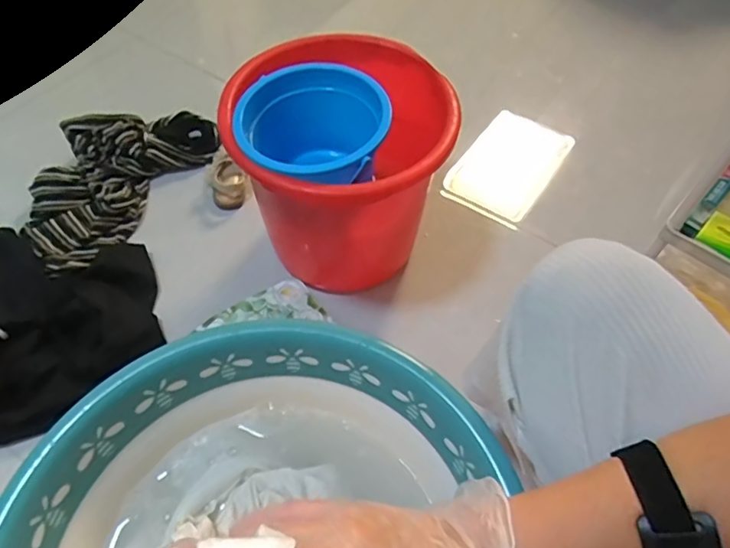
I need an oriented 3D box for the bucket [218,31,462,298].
[{"bbox_3d":[-0.037,-0.159,0.871,0.314,0.330,0.302,0,55,-1],"label":"bucket"}]

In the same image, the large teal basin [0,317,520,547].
[{"bbox_3d":[-0.076,0.218,0.401,0.353,0.106,0.339,0,55,-1],"label":"large teal basin"}]

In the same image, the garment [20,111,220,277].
[{"bbox_3d":[-0.487,-0.204,1.038,0.250,0.064,0.414,27,59,17],"label":"garment"}]

